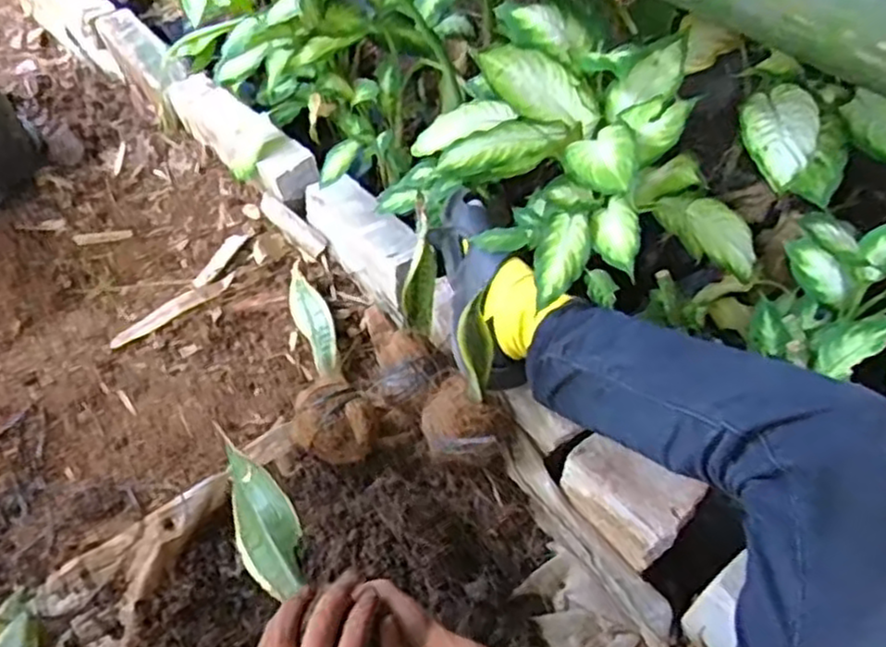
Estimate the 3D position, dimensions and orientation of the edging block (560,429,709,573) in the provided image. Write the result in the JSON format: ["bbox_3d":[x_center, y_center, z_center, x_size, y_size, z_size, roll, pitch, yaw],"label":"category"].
[{"bbox_3d":[0.214,0.194,0.842,0.078,0.089,0.138,-32,59,-29],"label":"edging block"}]

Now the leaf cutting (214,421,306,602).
[{"bbox_3d":[-0.153,0.166,0.616,0.049,0.040,0.164,-19,44,-21],"label":"leaf cutting"}]

